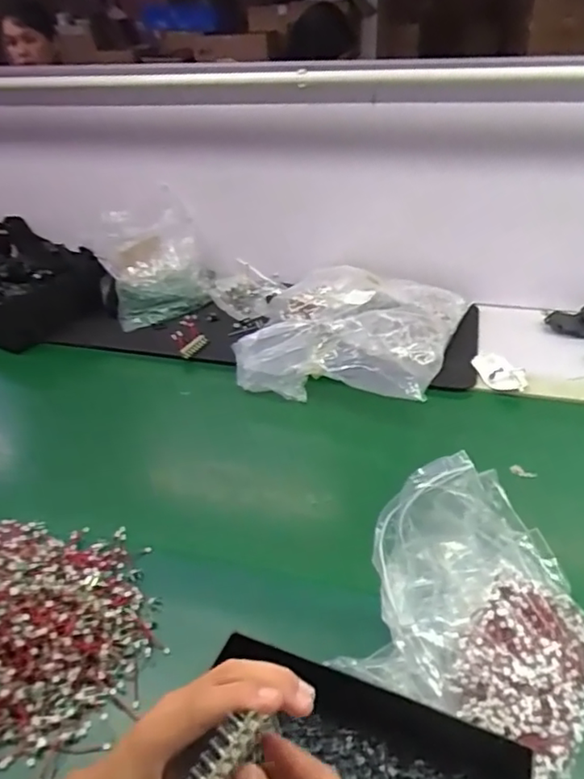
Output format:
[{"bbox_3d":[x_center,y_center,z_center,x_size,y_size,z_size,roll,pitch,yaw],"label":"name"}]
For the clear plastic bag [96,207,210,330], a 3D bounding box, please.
[{"bbox_3d":[-0.261,-0.242,1.147,0.196,0.135,0.240,-12,35,-12],"label":"clear plastic bag"}]

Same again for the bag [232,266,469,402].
[{"bbox_3d":[0.090,-0.098,0.962,0.316,0.085,0.332,12,37,21],"label":"bag"}]

